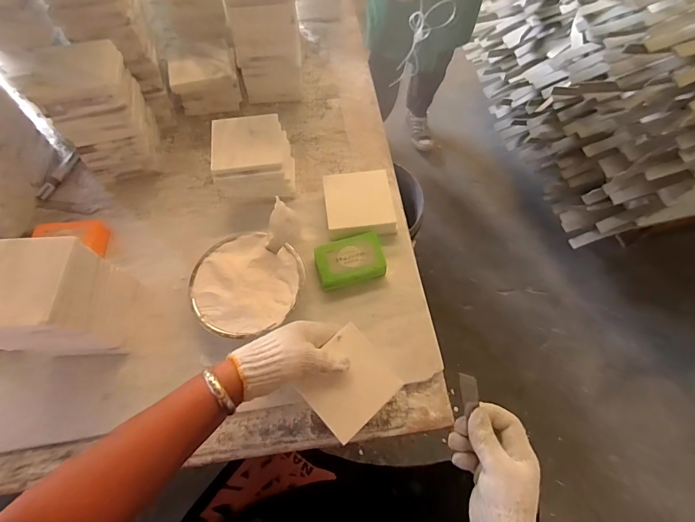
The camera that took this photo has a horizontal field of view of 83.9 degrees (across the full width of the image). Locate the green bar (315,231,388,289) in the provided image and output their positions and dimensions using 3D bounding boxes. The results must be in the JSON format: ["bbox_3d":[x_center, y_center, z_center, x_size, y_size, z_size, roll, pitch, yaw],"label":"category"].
[{"bbox_3d":[0.003,-0.001,0.544,0.094,0.026,0.061,-14,64,-9],"label":"green bar"}]

